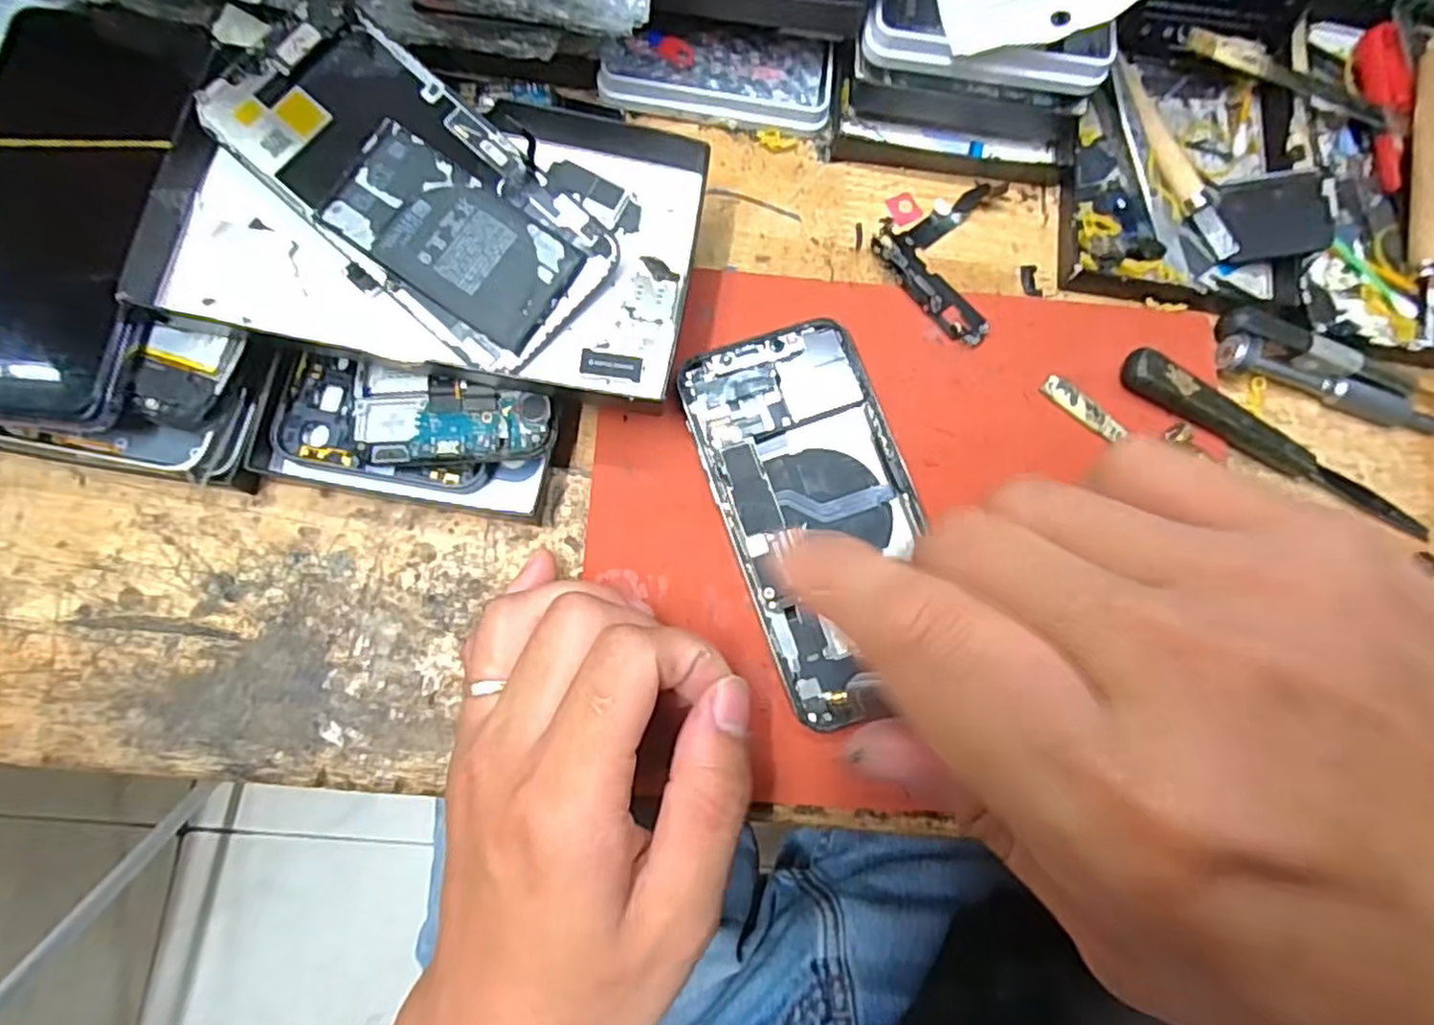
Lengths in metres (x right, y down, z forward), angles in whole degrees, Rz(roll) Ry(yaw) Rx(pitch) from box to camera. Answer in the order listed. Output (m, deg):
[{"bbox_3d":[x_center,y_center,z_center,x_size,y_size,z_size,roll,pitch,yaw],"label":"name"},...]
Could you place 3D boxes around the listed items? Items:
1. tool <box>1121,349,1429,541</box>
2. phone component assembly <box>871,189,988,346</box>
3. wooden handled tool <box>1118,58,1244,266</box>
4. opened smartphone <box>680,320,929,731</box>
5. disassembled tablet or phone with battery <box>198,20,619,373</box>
[{"bbox_3d":[0.227,-0.026,0.289,0.142,0.014,0.014,28,76,1],"label":"tool"},{"bbox_3d":[0.091,-0.108,0.298,0.047,0.013,0.075,6,77,-4],"label":"phone component assembly"},{"bbox_3d":[0.199,-0.154,0.311,0.015,0.010,0.097,-22,80,-10],"label":"wooden handled tool"},{"bbox_3d":[0.039,0.001,0.267,0.071,0.010,0.145,-20,85,-6],"label":"opened smartphone"},{"bbox_3d":[-0.104,-0.113,0.244,0.134,0.011,0.065,39,77,4],"label":"disassembled tablet or phone with battery"}]

